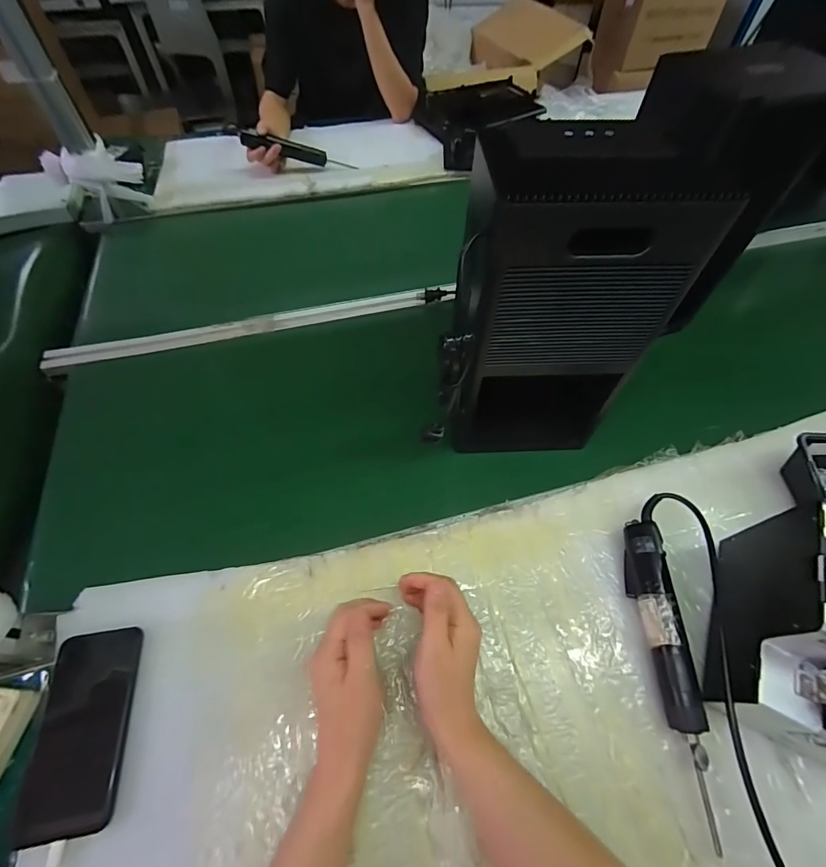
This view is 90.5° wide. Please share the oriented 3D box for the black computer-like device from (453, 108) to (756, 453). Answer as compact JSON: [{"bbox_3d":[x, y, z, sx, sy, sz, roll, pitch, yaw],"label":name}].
[{"bbox_3d":[0.149,-0.124,0.467,0.184,0.336,0.123,-3,56,-4],"label":"black computer-like device"}]

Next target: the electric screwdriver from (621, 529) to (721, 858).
[{"bbox_3d":[0.260,0.223,0.410,0.043,0.037,0.277,1,56,-1],"label":"electric screwdriver"}]

